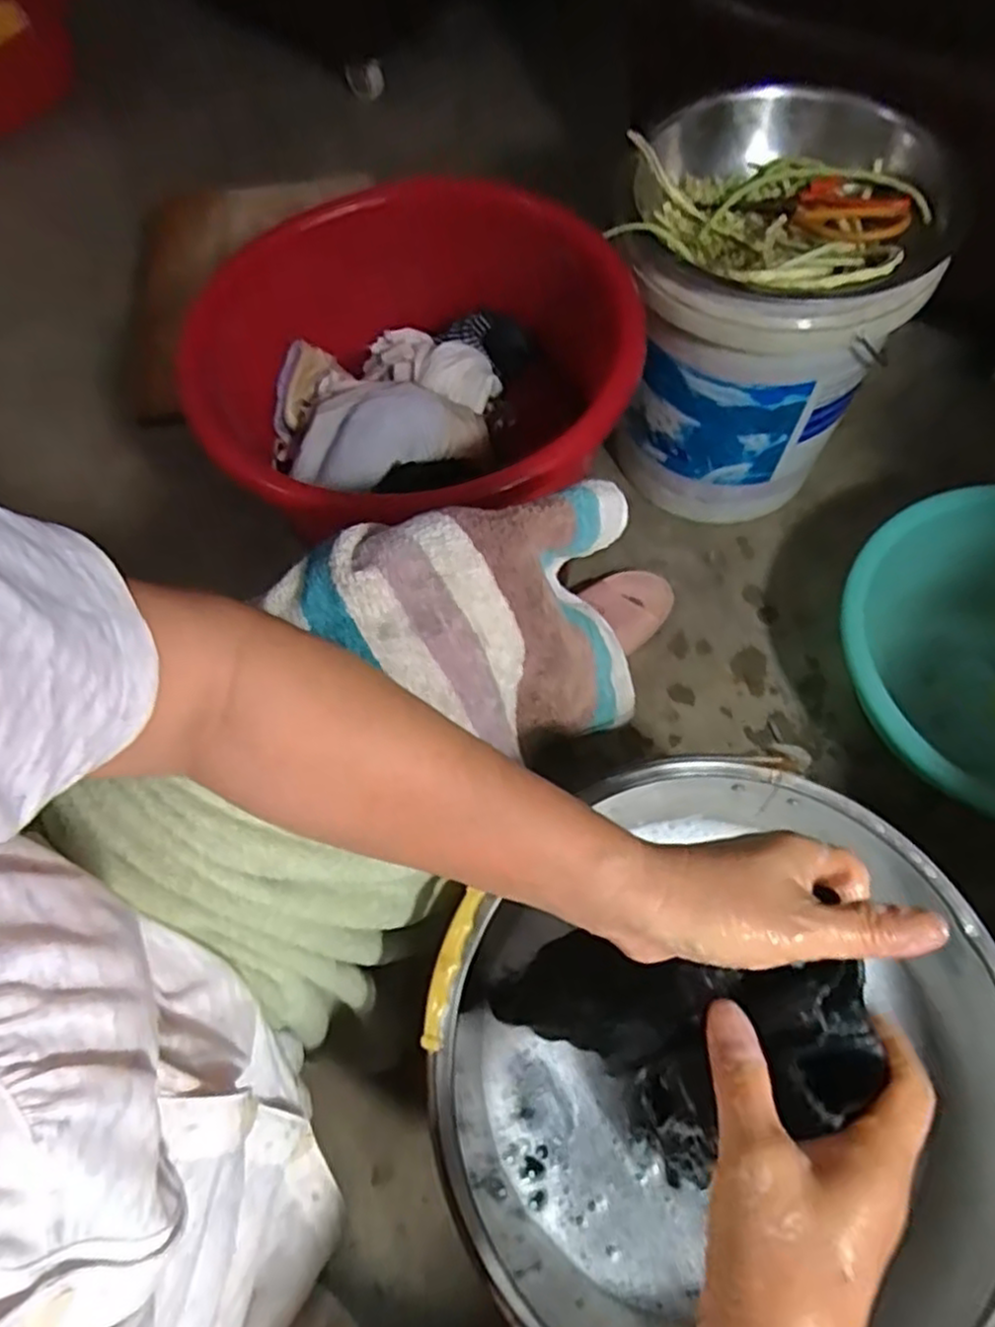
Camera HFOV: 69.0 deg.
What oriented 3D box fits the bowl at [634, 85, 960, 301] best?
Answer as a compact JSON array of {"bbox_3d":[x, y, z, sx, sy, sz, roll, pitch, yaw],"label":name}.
[{"bbox_3d":[0.254,-0.419,0.656,0.260,0.087,0.273,1,65,4],"label":"bowl"}]

